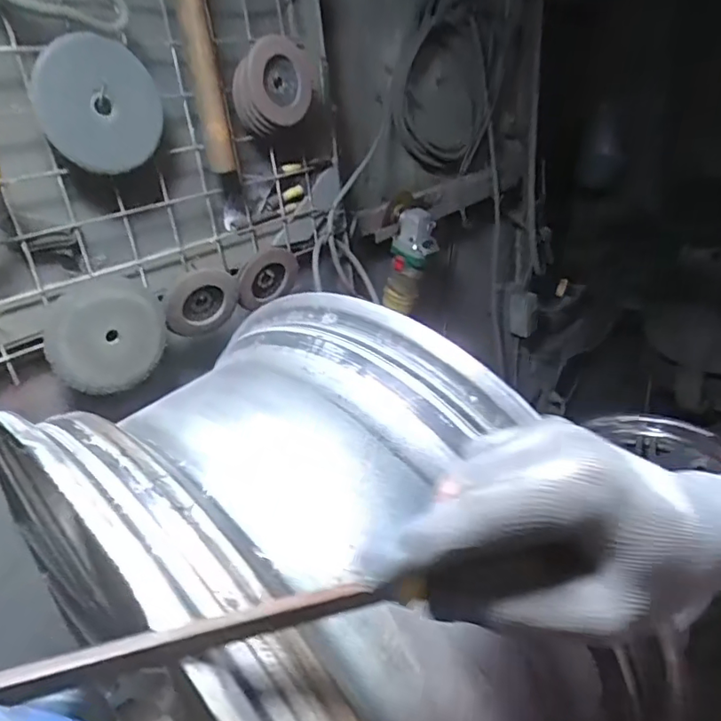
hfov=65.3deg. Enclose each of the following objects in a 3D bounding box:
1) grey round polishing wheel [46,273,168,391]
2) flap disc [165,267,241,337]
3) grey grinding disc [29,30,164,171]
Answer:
[{"bbox_3d":[-0.287,-0.030,0.640,0.129,0.120,0.022,-23,32,-34],"label":"grey round polishing wheel"},{"bbox_3d":[-0.198,-0.066,0.710,0.092,0.097,0.020,-29,53,-24],"label":"flap disc"},{"bbox_3d":[-0.263,-0.259,0.576,0.026,0.121,0.129,25,22,28],"label":"grey grinding disc"}]

